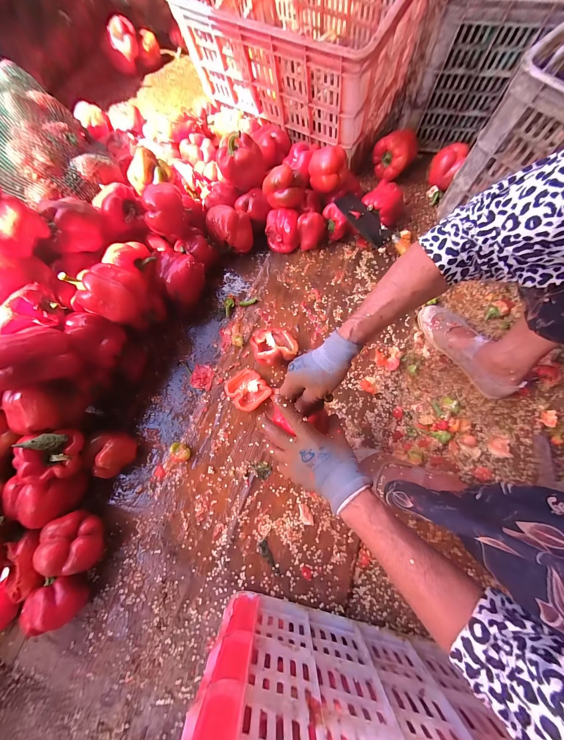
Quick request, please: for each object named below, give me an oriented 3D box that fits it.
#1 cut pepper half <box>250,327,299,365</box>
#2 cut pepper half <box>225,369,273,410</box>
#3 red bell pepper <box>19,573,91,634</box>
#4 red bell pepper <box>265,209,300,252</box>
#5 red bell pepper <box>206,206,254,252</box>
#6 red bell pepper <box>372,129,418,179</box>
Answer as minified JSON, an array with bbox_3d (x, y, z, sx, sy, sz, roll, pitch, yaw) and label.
[{"bbox_3d":[-0.020,-0.055,0.572,0.093,0.044,0.093,-23,73,-6],"label":"cut pepper half"},{"bbox_3d":[-0.071,0.042,0.549,0.077,0.030,0.083,-37,75,-10],"label":"cut pepper half"},{"bbox_3d":[-0.365,0.380,0.433,0.079,0.062,0.067,-26,74,-7],"label":"red bell pepper"},{"bbox_3d":[0.002,-0.346,0.652,0.083,0.078,0.074,-5,72,0],"label":"red bell pepper"},{"bbox_3d":[-0.125,-0.338,0.620,0.105,0.073,0.083,-2,72,1],"label":"red bell pepper"},{"bbox_3d":[0.313,-0.600,0.717,0.095,0.095,0.088,39,77,12],"label":"red bell pepper"}]

